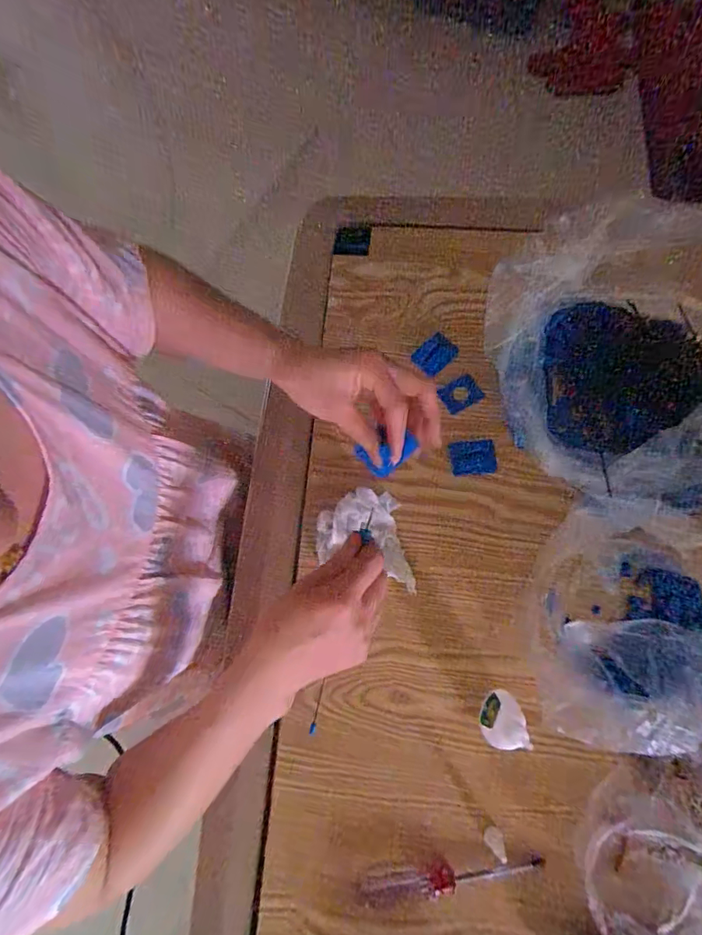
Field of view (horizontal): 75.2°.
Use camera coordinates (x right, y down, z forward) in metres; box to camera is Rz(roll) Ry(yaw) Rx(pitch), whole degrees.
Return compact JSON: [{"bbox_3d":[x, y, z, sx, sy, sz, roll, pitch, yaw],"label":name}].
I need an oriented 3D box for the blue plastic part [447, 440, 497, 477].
[{"bbox_3d":[0.123,-0.010,0.460,0.044,0.006,0.034,-4,76,0],"label":"blue plastic part"}]

